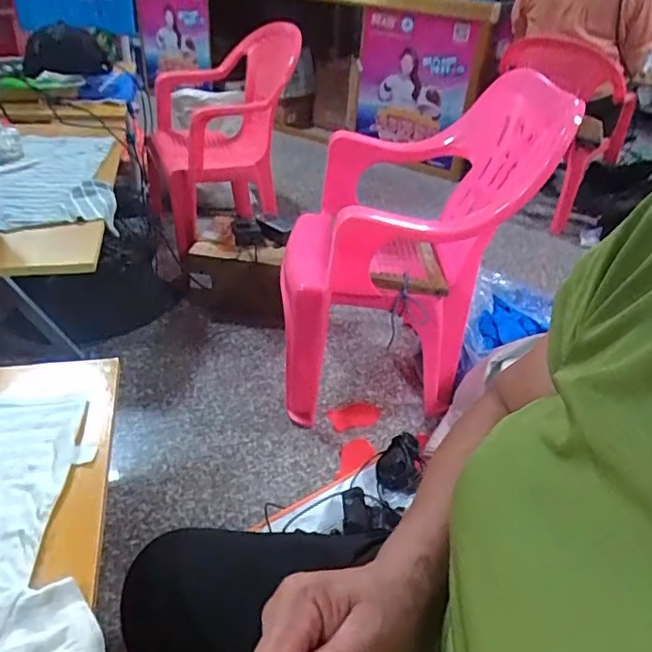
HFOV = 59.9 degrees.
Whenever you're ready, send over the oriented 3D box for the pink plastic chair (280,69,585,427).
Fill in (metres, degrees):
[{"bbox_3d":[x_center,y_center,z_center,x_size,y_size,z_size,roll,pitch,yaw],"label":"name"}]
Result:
[{"bbox_3d":[0.170,-0.194,1.252,0.514,0.583,0.508,1,35,-5],"label":"pink plastic chair"}]

